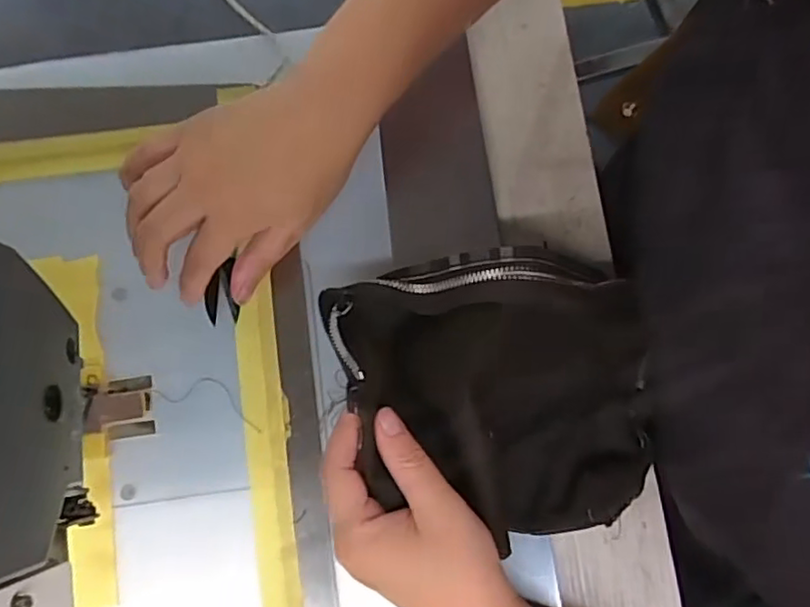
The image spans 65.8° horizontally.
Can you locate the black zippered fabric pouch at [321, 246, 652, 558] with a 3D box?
[{"bbox_3d":[0.051,0.051,0.336,0.165,0.069,0.149,-7,79,-2],"label":"black zippered fabric pouch"}]

